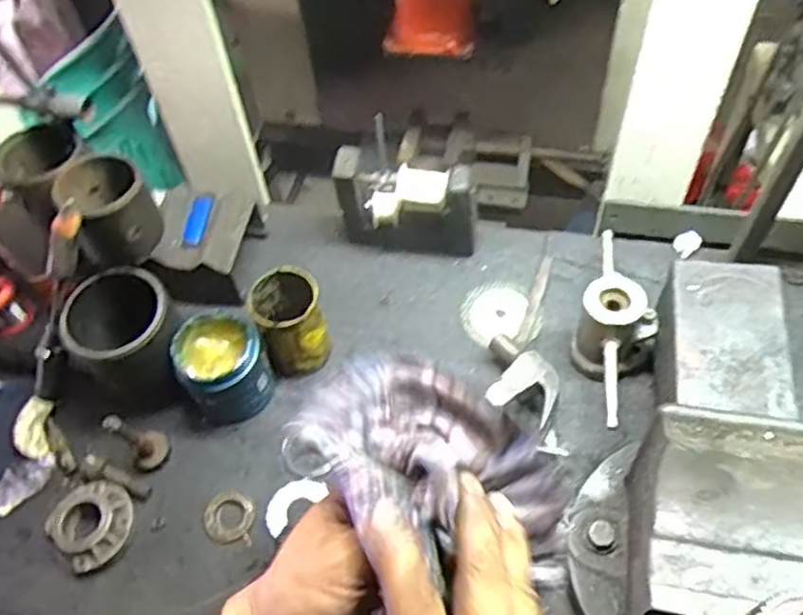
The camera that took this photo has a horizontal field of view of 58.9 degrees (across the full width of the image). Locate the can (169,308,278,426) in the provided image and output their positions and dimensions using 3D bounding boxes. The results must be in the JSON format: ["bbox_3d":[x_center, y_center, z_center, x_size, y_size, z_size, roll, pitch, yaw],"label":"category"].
[{"bbox_3d":[-0.195,0.066,0.790,0.090,0.097,0.085,-2,55,3],"label":"can"}]

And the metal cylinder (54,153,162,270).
[{"bbox_3d":[-0.306,-0.103,0.756,0.089,0.089,0.085,-25,57,-13],"label":"metal cylinder"}]

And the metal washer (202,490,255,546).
[{"bbox_3d":[-0.181,0.220,0.745,0.051,0.007,0.052,3,66,-7],"label":"metal washer"}]

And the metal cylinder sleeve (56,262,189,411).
[{"bbox_3d":[-0.295,0.042,0.796,0.101,0.136,0.112,37,65,25],"label":"metal cylinder sleeve"}]

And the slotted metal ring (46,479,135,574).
[{"bbox_3d":[-0.324,0.224,0.746,0.089,0.030,0.080,37,65,26],"label":"slotted metal ring"}]

